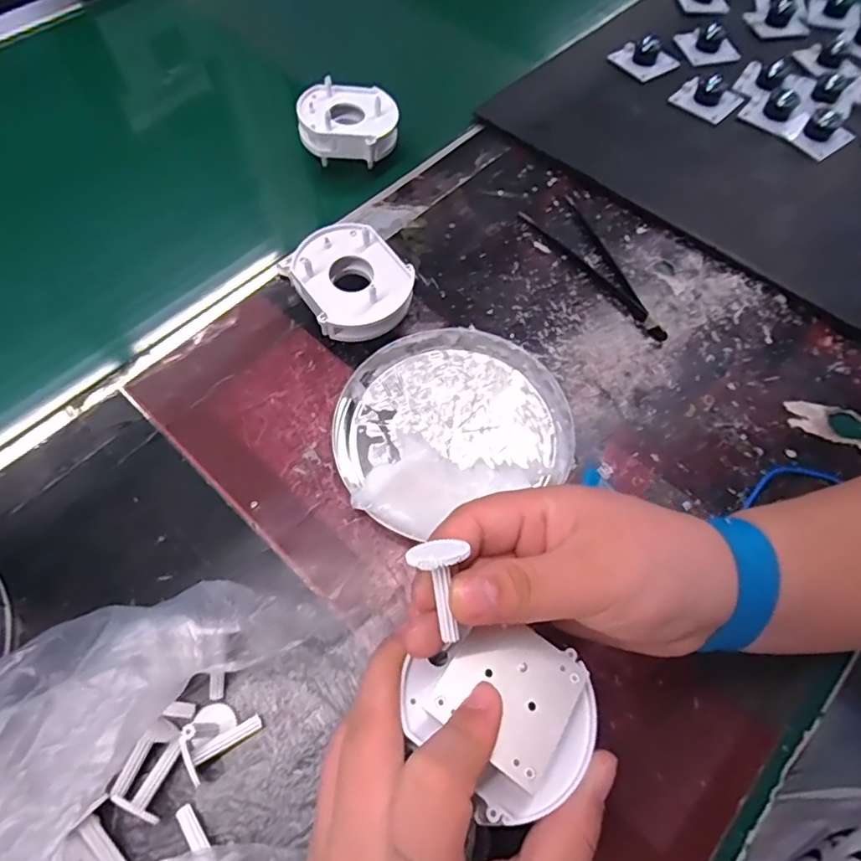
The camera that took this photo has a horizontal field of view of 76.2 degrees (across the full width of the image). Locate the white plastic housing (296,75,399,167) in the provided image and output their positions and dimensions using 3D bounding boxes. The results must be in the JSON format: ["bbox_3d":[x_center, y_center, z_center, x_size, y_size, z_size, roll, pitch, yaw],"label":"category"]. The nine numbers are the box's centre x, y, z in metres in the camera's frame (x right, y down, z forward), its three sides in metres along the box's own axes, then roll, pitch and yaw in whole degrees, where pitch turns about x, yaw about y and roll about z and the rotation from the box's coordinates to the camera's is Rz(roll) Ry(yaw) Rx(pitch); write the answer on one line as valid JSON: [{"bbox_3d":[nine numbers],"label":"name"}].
[{"bbox_3d":[-0.060,-0.225,0.405,0.069,0.032,0.060,2,62,1],"label":"white plastic housing"}]

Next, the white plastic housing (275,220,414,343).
[{"bbox_3d":[-0.046,-0.084,0.332,0.065,0.038,0.071,-31,67,-15],"label":"white plastic housing"}]

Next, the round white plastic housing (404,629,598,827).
[{"bbox_3d":[0.028,0.096,0.187,0.063,0.025,0.057,-26,70,-13],"label":"round white plastic housing"}]

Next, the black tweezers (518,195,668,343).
[{"bbox_3d":[0.109,-0.108,0.362,0.039,0.009,0.132,-21,68,-11],"label":"black tweezers"}]

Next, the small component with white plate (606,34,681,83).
[{"bbox_3d":[0.183,-0.319,0.461,0.044,0.025,0.044,-31,67,-15],"label":"small component with white plate"}]

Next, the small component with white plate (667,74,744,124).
[{"bbox_3d":[0.223,-0.270,0.434,0.047,0.019,0.046,-40,69,-19],"label":"small component with white plate"}]

